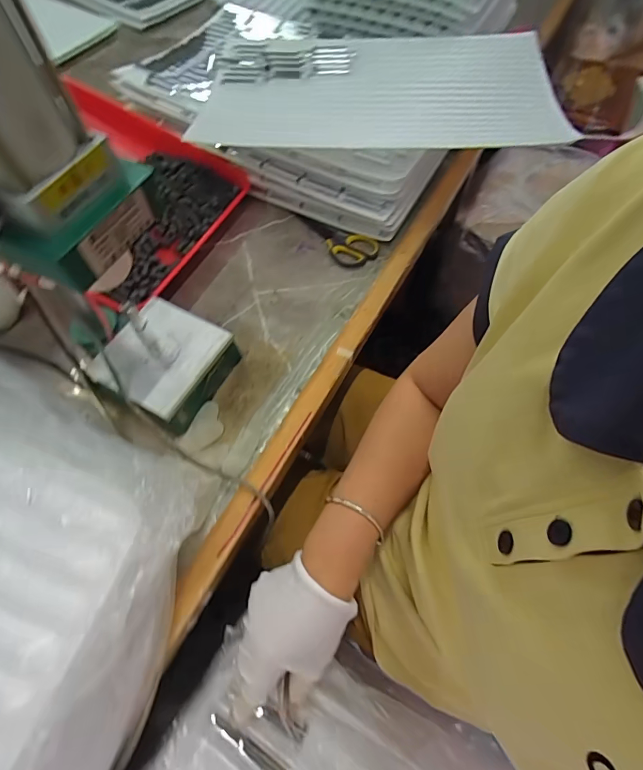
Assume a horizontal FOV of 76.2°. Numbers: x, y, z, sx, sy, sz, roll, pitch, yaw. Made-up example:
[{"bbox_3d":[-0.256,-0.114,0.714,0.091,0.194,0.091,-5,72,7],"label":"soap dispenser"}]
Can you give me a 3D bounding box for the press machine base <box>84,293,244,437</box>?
[{"bbox_3d":[-0.184,-0.026,0.484,0.128,0.055,0.127,27,65,13],"label":"press machine base"}]

